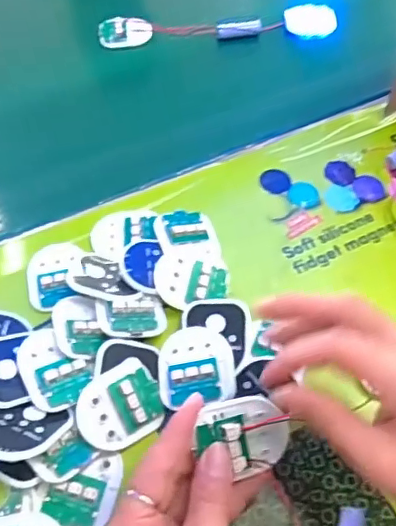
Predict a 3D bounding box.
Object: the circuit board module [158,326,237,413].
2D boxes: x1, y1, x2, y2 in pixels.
[{"bbox_3d":[-0.001,0.069,0.383,0.052,0.012,0.057,-7,57,-4],"label":"circuit board module"}]

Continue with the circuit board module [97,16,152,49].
[{"bbox_3d":[-0.083,-0.261,0.628,0.057,0.015,0.034,-19,59,-12],"label":"circuit board module"}]

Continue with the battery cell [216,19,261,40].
[{"bbox_3d":[0.046,-0.266,0.628,0.051,0.016,0.015,-8,57,-5],"label":"battery cell"}]

